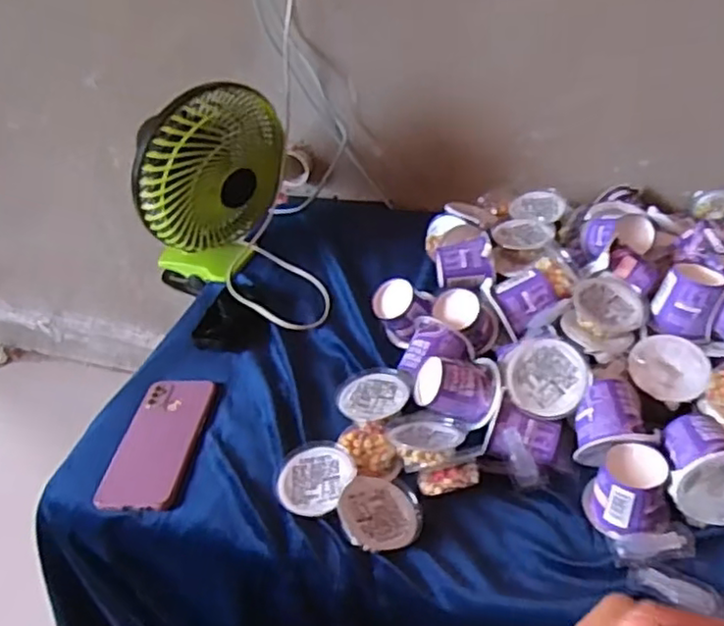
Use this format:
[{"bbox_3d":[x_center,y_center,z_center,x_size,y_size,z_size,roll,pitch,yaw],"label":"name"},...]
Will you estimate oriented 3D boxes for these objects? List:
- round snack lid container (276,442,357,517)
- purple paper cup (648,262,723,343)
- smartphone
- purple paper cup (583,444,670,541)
[{"bbox_3d":[-0.043,0.145,0.596,0.065,0.018,0.069,-1,37,1],"label":"round snack lid container"},{"bbox_3d":[0.314,-0.016,0.644,0.054,0.052,0.070,16,41,22],"label":"purple paper cup"},{"bbox_3d":[-0.203,0.129,0.675,0.081,0.012,0.160,3,37,5],"label":"smartphone"},{"bbox_3d":[0.222,0.150,0.554,0.057,0.055,0.059,-1,37,1],"label":"purple paper cup"}]

